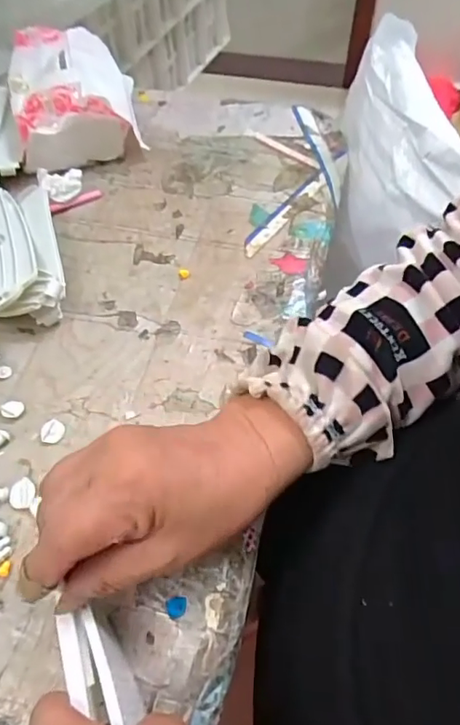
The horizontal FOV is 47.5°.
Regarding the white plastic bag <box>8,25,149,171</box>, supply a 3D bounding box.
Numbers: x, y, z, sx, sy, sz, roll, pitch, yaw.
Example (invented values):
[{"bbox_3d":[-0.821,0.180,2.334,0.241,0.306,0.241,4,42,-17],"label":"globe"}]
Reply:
[{"bbox_3d":[-0.149,-0.253,0.500,0.109,0.068,0.134,-15,58,-7],"label":"white plastic bag"}]

